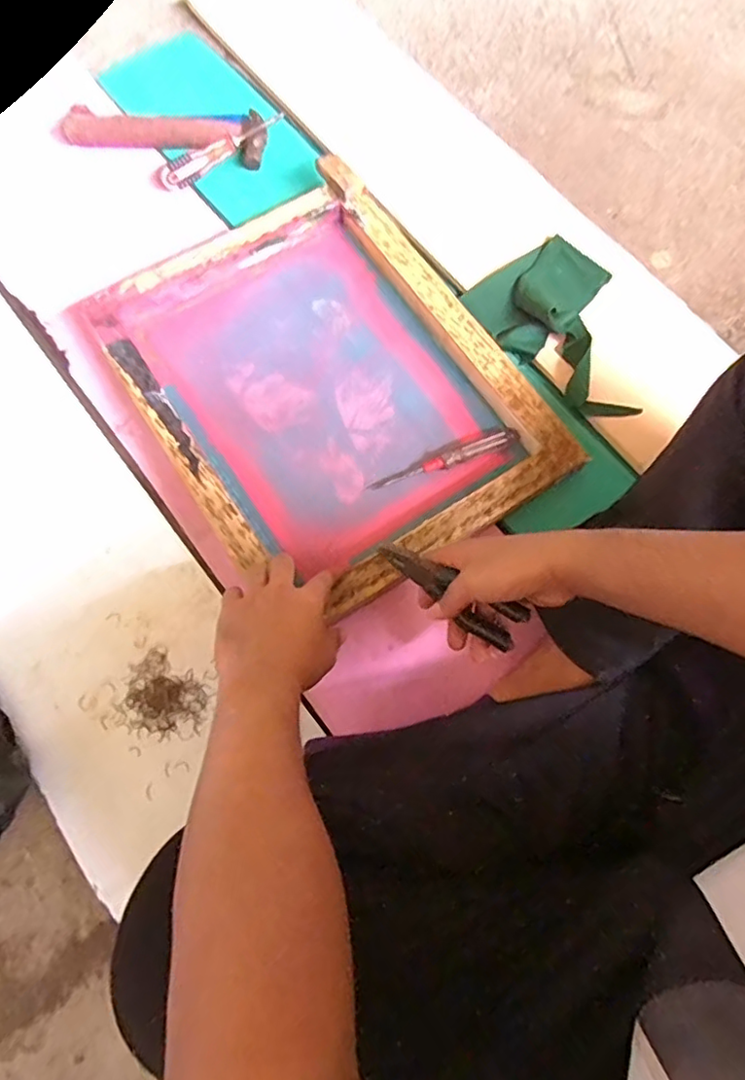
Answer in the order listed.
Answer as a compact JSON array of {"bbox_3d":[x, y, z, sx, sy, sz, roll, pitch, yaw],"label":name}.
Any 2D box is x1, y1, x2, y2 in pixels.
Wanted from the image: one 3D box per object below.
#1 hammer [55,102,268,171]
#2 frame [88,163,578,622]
[{"bbox_3d":[-0.277,-0.531,0.791,0.269,0.028,0.104,5,72,2],"label":"hammer"},{"bbox_3d":[-0.052,-0.171,0.674,0.362,0.062,0.454,-31,75,-10],"label":"frame"}]

